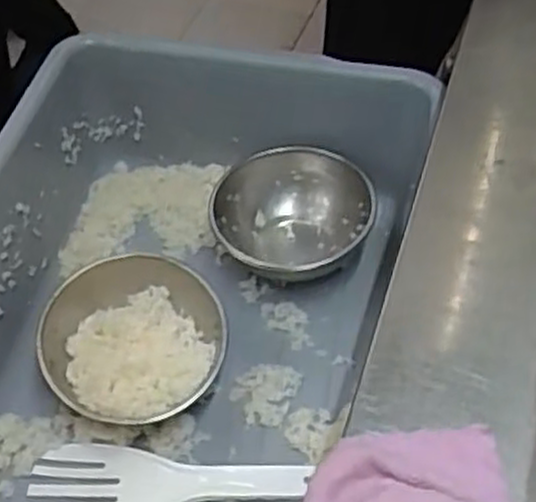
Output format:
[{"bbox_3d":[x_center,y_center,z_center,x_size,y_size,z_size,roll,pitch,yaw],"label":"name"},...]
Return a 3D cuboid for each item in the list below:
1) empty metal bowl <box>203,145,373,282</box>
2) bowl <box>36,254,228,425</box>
[{"bbox_3d":[0.025,-0.029,0.871,0.170,0.070,0.166,0,49,-1],"label":"empty metal bowl"},{"bbox_3d":[-0.130,0.090,0.779,0.170,0.064,0.161,0,49,-1],"label":"bowl"}]

